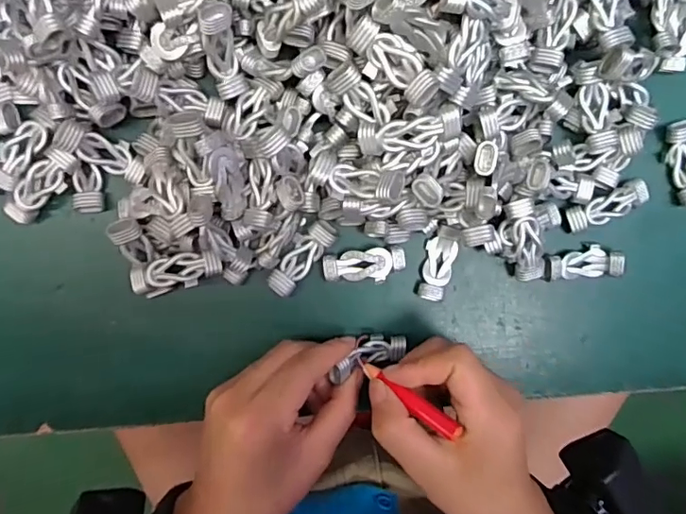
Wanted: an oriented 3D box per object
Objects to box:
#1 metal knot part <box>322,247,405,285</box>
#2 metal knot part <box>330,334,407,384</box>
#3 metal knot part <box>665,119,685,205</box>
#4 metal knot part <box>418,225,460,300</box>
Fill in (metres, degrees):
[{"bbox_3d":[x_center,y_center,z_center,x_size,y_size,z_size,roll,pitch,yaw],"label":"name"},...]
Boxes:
[{"bbox_3d":[0.012,0.004,0.281,0.043,0.010,0.017,-3,98,-3],"label":"metal knot part"},{"bbox_3d":[0.013,0.051,0.277,0.042,0.009,0.015,-22,96,-22],"label":"metal knot part"},{"bbox_3d":[0.185,-0.050,0.282,0.015,0.009,0.045,-18,98,-1],"label":"metal knot part"},{"bbox_3d":[0.052,0.004,0.282,0.016,0.010,0.040,10,97,-4],"label":"metal knot part"}]

